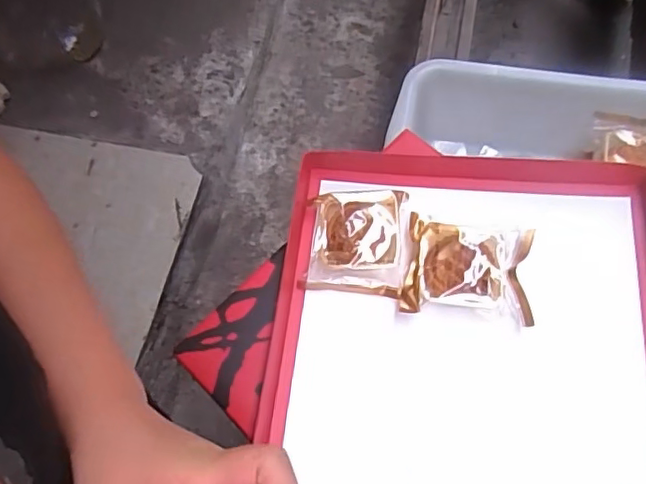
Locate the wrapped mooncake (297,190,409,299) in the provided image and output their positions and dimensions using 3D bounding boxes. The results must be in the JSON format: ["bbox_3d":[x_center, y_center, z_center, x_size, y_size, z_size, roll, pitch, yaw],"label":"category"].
[{"bbox_3d":[0.032,-0.003,0.577,0.095,0.026,0.105,5,67,5],"label":"wrapped mooncake"}]

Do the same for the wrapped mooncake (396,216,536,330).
[{"bbox_3d":[0.138,0.025,0.551,0.116,0.030,0.096,8,67,6],"label":"wrapped mooncake"}]

